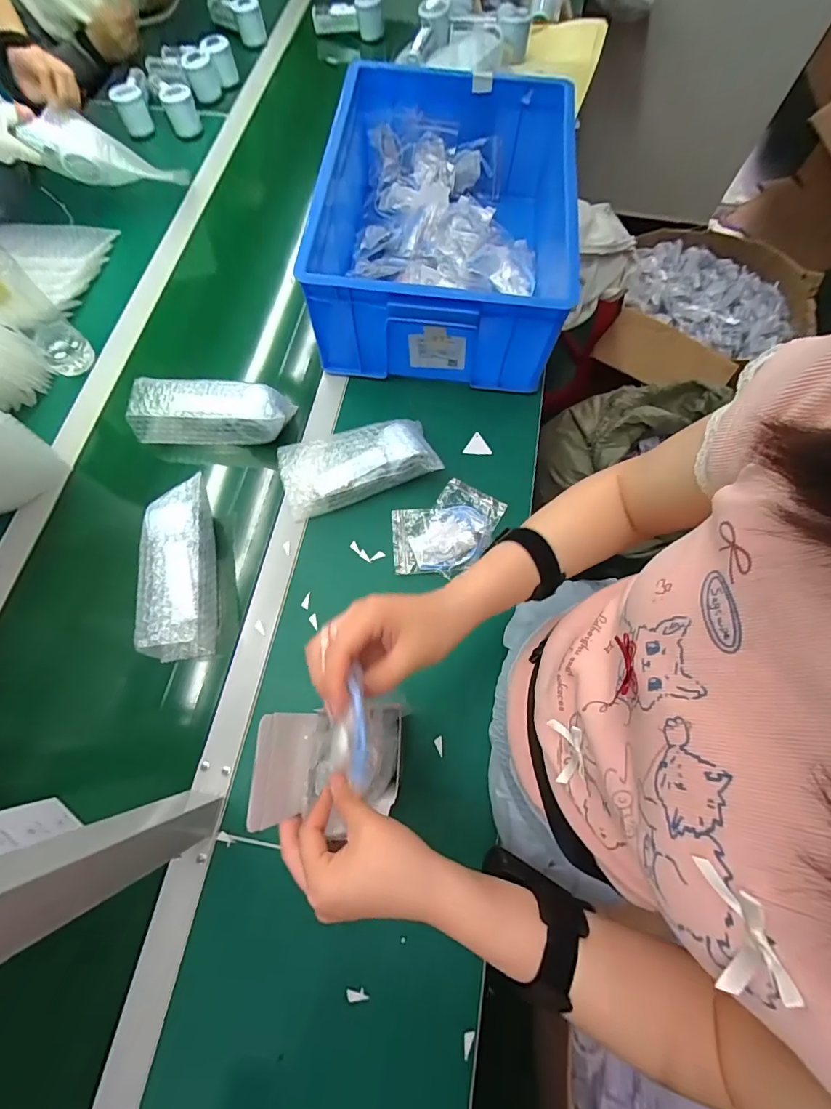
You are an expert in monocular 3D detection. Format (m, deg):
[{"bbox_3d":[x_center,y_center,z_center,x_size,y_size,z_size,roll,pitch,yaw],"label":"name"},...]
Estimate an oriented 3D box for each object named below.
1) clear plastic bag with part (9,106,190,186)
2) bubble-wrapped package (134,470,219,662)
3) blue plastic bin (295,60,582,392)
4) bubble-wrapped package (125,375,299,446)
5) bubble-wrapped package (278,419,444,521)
[{"bbox_3d":[-0.499,-0.639,0.719,0.229,0.070,0.083,-5,69,-28],"label":"clear plastic bag with part"},{"bbox_3d":[-0.287,0.016,0.535,0.073,0.065,0.211,-8,71,-5],"label":"bubble-wrapped package"},{"bbox_3d":[0.041,-0.497,0.674,0.367,0.172,0.458,4,71,0],"label":"blue plastic bin"},{"bbox_3d":[-0.283,-0.199,0.616,0.205,0.060,0.067,-1,71,-2],"label":"bubble-wrapped package"},{"bbox_3d":[-0.080,-0.125,0.593,0.200,0.059,0.093,-16,72,-7],"label":"bubble-wrapped package"}]

